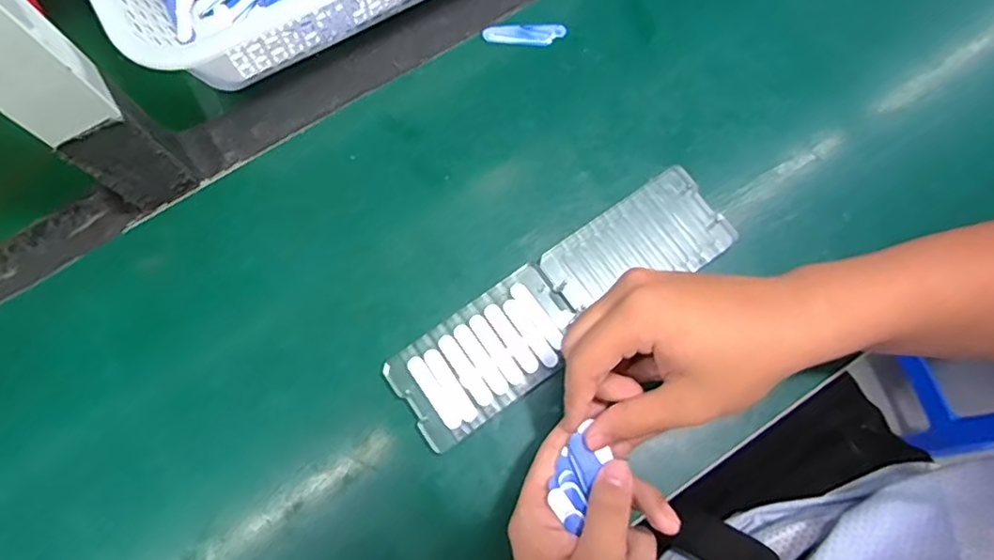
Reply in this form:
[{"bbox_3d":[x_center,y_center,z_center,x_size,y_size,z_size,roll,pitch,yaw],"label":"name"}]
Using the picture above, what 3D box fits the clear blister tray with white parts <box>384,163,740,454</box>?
[{"bbox_3d":[0.045,0.013,0.396,0.243,0.011,0.067,-34,77,-8],"label":"clear blister tray with white parts"}]

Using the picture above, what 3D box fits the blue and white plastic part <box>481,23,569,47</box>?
[{"bbox_3d":[0.021,-0.187,0.454,0.062,0.004,0.018,1,75,1],"label":"blue and white plastic part"}]

